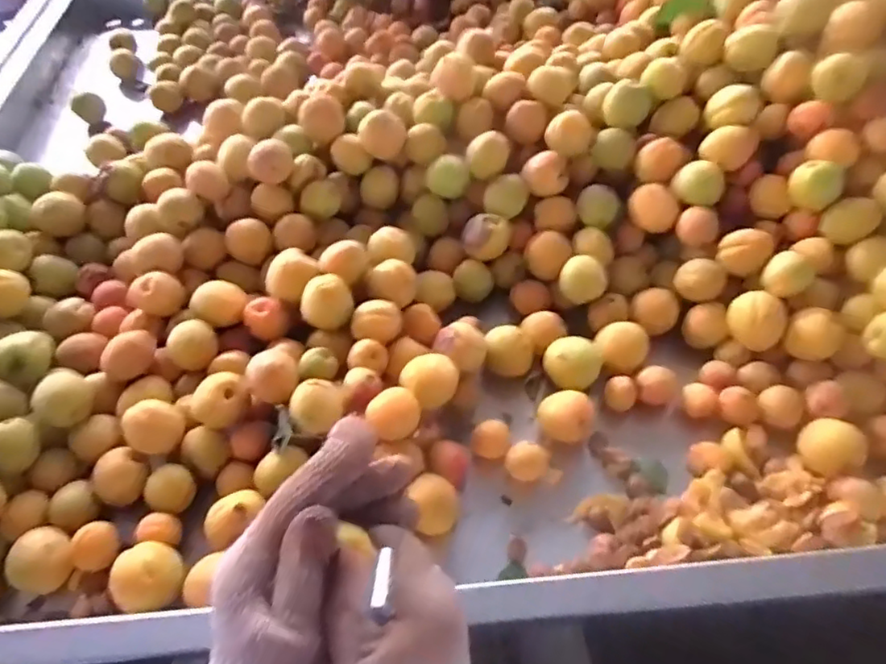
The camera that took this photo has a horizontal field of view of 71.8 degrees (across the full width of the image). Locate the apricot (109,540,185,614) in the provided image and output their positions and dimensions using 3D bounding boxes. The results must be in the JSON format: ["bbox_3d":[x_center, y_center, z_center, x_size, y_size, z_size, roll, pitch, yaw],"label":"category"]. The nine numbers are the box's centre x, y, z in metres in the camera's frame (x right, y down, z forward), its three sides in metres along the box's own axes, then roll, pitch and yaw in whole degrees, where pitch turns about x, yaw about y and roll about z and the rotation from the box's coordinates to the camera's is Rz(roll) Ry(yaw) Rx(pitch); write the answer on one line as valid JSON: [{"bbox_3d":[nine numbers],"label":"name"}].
[{"bbox_3d":[-0.207,0.177,0.434,0.051,0.034,0.046,9,53,8],"label":"apricot"}]

